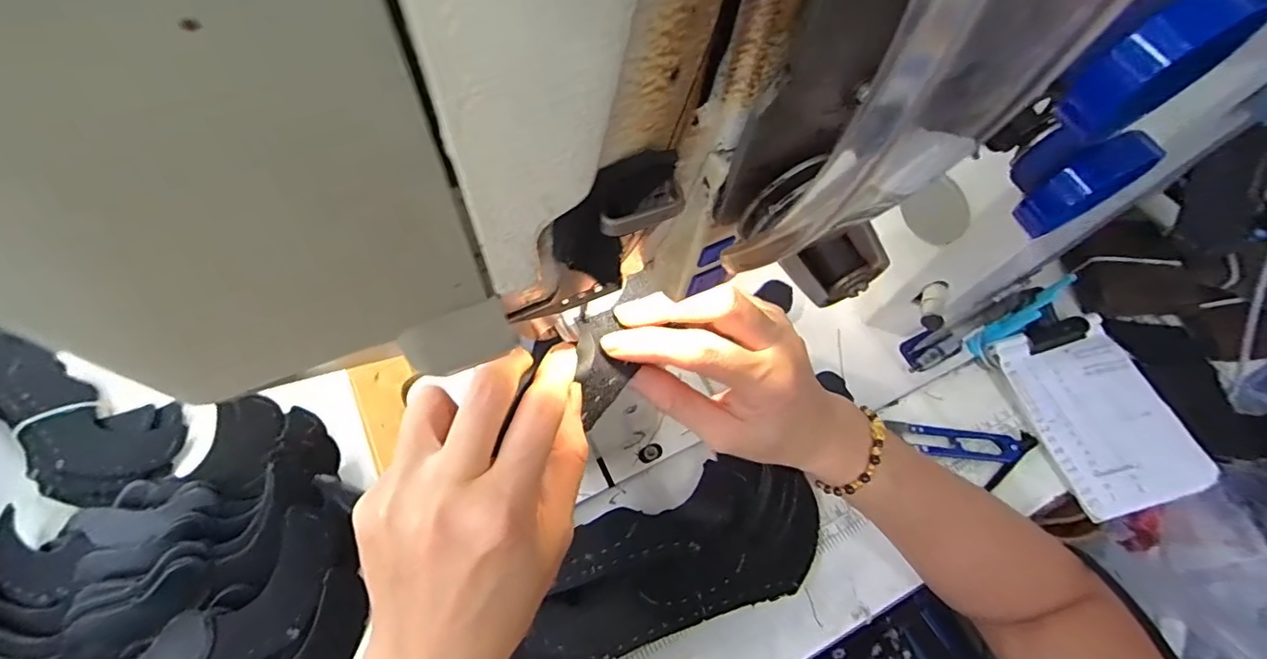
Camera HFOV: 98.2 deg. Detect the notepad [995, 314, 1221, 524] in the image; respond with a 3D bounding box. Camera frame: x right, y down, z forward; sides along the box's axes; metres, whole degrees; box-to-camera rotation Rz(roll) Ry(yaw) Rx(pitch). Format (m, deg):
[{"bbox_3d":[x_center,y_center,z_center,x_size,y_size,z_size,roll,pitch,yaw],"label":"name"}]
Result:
[{"bbox_3d":[0.367,0.064,0.430,0.108,0.016,0.141,-12,60,-8],"label":"notepad"}]

